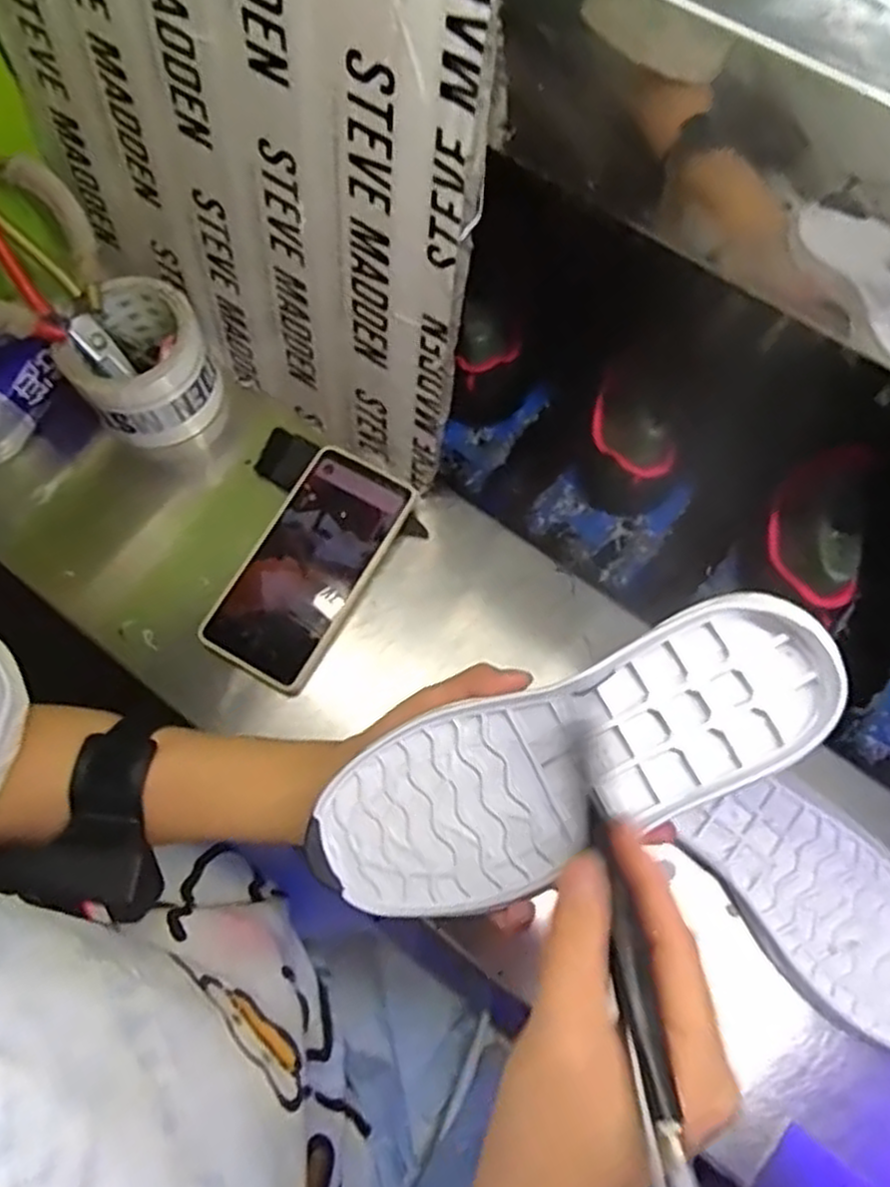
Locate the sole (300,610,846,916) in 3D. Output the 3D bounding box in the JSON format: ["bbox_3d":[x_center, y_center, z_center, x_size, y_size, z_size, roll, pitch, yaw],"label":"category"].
[{"bbox_3d":[0.053,0.079,0.348,0.239,0.020,0.083,-26,67,10],"label":"sole"}]

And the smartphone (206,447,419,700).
[{"bbox_3d":[-0.092,-0.020,0.528,0.079,0.008,0.164,28,75,9],"label":"smartphone"}]

